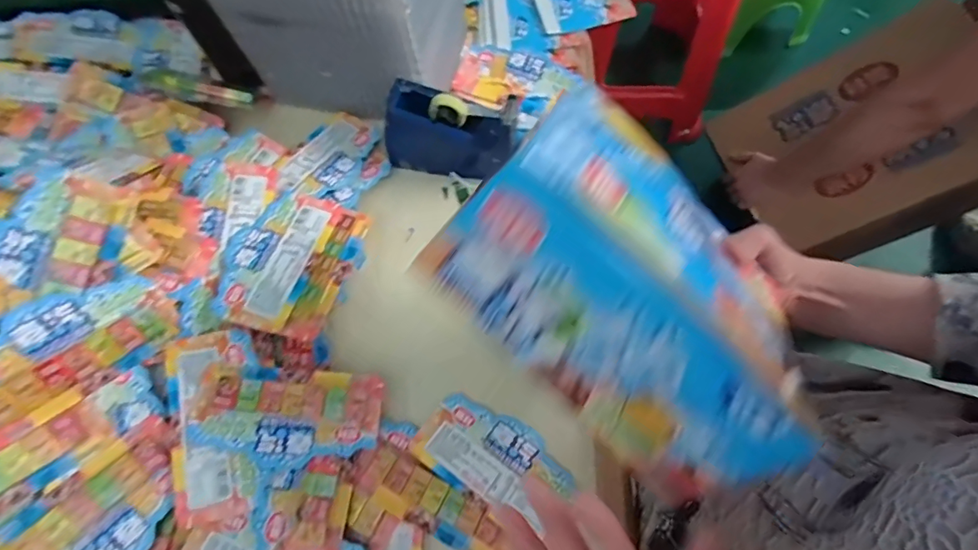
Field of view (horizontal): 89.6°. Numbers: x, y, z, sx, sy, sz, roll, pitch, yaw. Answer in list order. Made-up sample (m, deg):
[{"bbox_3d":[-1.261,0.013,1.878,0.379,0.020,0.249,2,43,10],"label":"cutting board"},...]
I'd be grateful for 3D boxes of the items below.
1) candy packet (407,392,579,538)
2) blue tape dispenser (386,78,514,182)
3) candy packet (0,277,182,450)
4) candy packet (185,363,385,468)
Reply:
[{"bbox_3d":[0.006,0.158,0.426,0.134,0.012,0.073,30,71,12],"label":"candy packet"},{"bbox_3d":[-0.040,-0.148,0.508,0.133,0.076,0.048,10,68,5],"label":"blue tape dispenser"},{"bbox_3d":[-0.319,0.055,0.373,0.145,0.016,0.077,-41,114,-37],"label":"candy packet"},{"bbox_3d":[-0.165,0.117,0.409,0.146,0.015,0.073,6,67,-15],"label":"candy packet"}]

